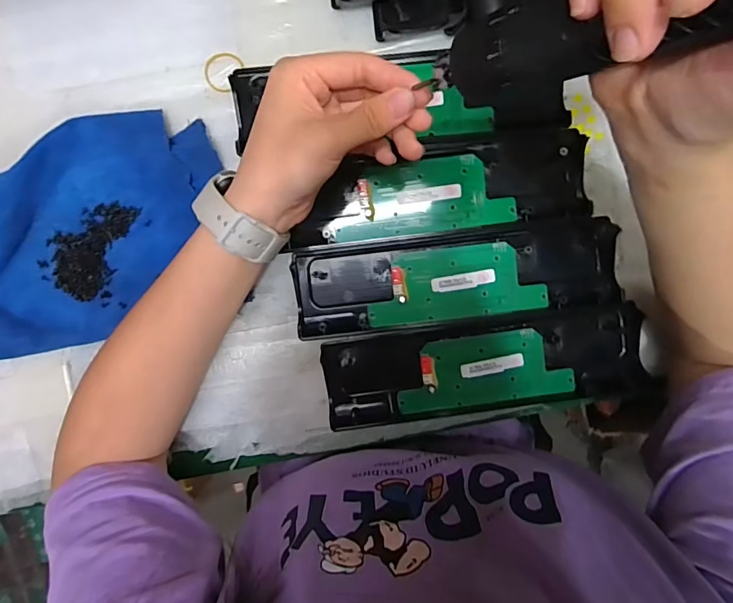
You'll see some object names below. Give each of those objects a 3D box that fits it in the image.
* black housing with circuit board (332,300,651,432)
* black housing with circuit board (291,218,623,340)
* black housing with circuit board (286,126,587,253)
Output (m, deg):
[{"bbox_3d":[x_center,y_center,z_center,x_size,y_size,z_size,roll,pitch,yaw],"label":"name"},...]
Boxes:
[{"bbox_3d":[0.091,0.058,0.363,0.243,0.024,0.071,-8,93,1],"label":"black housing with circuit board"},{"bbox_3d":[0.069,-0.016,0.355,0.245,0.019,0.066,-6,93,1],"label":"black housing with circuit board"},{"bbox_3d":[0.054,-0.084,0.352,0.222,0.027,0.069,-8,93,1],"label":"black housing with circuit board"}]

